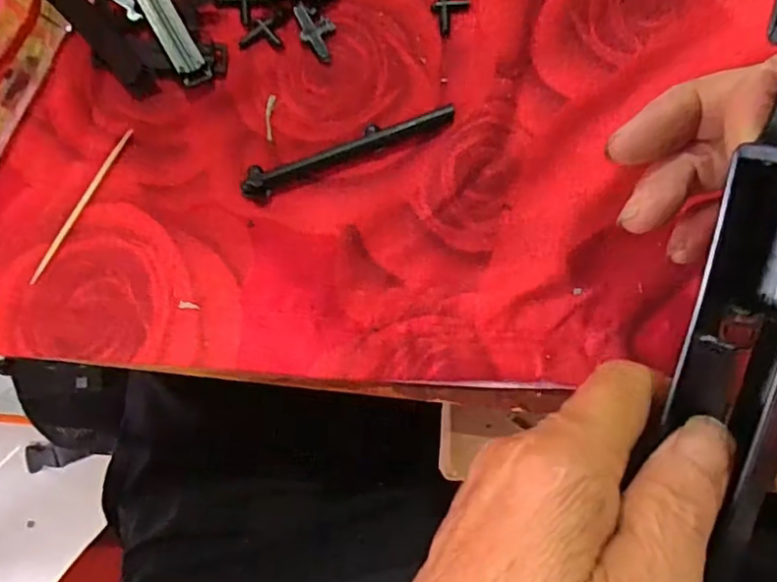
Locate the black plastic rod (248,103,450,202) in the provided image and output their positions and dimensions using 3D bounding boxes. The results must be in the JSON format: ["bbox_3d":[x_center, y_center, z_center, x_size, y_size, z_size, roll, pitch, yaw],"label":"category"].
[{"bbox_3d":[-0.014,-0.052,0.215,0.080,0.009,0.010,-24,92,-4],"label":"black plastic rod"}]

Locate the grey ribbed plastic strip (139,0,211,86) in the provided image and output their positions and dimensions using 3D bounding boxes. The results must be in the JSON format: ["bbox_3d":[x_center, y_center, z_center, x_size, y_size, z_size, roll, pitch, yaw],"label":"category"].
[{"bbox_3d":[-0.076,-0.092,0.209,0.010,0.004,0.041,-29,93,-4],"label":"grey ribbed plastic strip"}]

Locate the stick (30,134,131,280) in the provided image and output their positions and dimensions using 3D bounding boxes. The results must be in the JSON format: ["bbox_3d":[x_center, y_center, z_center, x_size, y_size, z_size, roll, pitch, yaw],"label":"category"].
[{"bbox_3d":[-0.107,-0.030,0.206,0.004,0.004,0.062,33,88,-3],"label":"stick"}]

